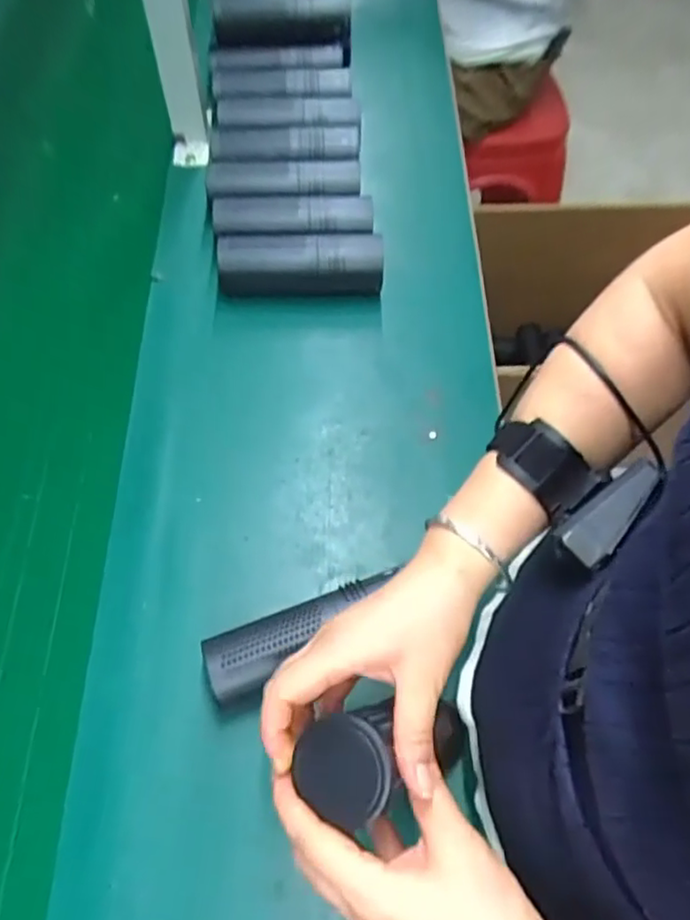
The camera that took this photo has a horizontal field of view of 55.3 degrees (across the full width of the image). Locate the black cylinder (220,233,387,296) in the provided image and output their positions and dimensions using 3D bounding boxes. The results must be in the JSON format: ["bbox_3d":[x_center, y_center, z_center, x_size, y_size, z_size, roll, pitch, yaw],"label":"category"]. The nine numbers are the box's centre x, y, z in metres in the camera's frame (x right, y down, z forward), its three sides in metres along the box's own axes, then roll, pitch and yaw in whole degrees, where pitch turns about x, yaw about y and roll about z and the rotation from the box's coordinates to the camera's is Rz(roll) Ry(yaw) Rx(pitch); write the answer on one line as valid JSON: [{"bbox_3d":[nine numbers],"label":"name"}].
[{"bbox_3d":[-0.045,-0.197,0.670,0.164,0.052,0.053,-2,62,0],"label":"black cylinder"}]

